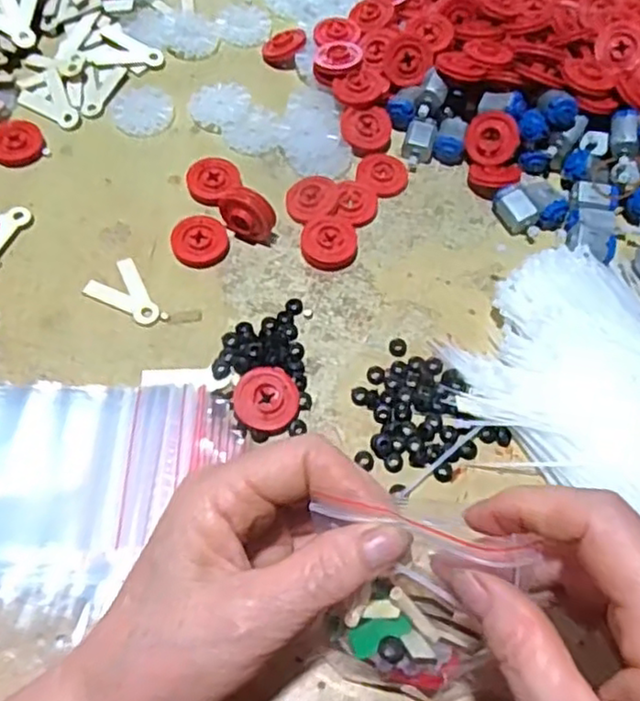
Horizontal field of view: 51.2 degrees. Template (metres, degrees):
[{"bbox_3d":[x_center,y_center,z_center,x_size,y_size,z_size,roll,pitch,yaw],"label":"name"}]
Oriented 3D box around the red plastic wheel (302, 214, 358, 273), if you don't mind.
[{"bbox_3d":[0.006,-0.063,0.390,0.033,0.006,0.032,0,87,-4],"label":"red plastic wheel"}]

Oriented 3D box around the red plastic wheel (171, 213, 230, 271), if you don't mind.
[{"bbox_3d":[-0.070,-0.063,0.388,0.033,0.009,0.031,1,62,-3],"label":"red plastic wheel"}]

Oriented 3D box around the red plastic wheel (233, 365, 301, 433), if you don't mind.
[{"bbox_3d":[-0.027,0.025,0.341,0.032,0.012,0.033,1,62,-3],"label":"red plastic wheel"}]

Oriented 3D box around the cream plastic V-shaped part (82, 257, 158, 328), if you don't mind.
[{"bbox_3d":[-0.111,-0.029,0.371,0.030,0.004,0.045,-27,67,-16],"label":"cream plastic V-shaped part"}]

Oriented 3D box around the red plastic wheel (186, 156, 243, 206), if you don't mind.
[{"bbox_3d":[-0.067,-0.105,0.412,0.030,0.008,0.030,-1,79,4],"label":"red plastic wheel"}]

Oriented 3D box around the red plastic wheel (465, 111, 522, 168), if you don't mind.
[{"bbox_3d":[0.109,-0.134,0.425,0.032,0.032,0.010,18,17,26],"label":"red plastic wheel"}]

